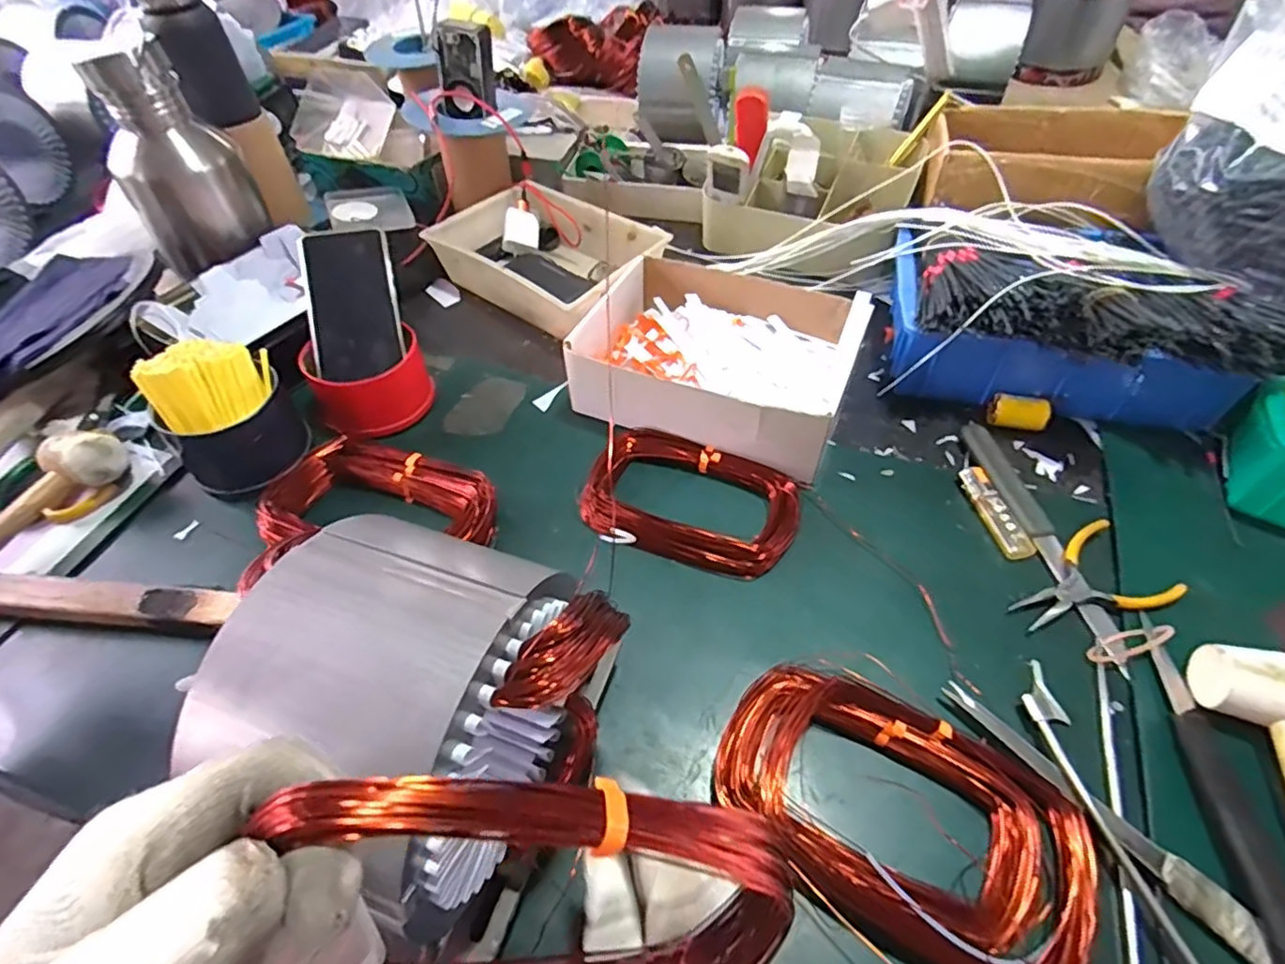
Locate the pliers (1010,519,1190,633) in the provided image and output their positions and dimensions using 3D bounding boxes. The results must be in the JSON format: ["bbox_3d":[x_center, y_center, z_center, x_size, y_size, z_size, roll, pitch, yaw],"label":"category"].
[{"bbox_3d":[0.326,0.073,0.461,0.115,0.013,0.071,-16,51,-11],"label":"pliers"}]

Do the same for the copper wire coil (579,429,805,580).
[{"bbox_3d":[0.041,0.013,0.514,0.173,0.023,0.112,13,52,12],"label":"copper wire coil"}]

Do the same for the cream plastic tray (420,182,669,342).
[{"bbox_3d":[-0.106,-0.262,0.723,0.244,0.064,0.172,33,58,25],"label":"cream plastic tray"}]

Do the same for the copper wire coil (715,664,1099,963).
[{"bbox_3d":[0.144,0.189,0.355,0.199,0.033,0.123,23,54,19],"label":"copper wire coil"}]

